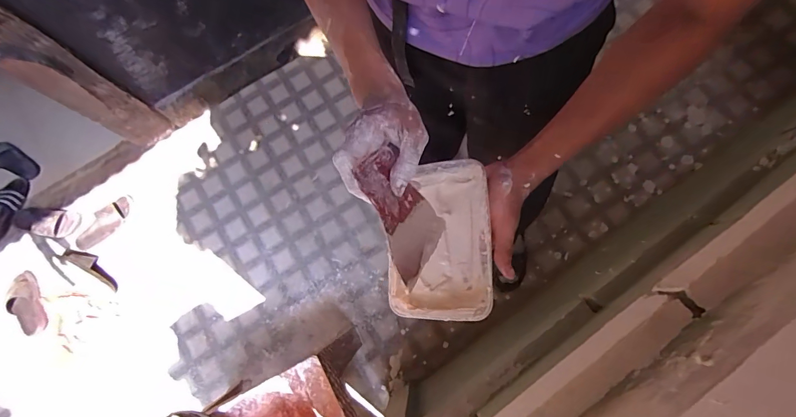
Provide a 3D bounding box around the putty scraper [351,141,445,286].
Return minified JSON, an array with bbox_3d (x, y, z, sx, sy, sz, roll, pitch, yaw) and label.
[{"bbox_3d":[0.002,0.001,0.345,0.007,0.110,0.103,-27,104,26],"label":"putty scraper"}]

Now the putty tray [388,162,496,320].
[{"bbox_3d":[0.046,0.034,0.430,0.112,0.049,0.171,-4,77,14],"label":"putty tray"}]

